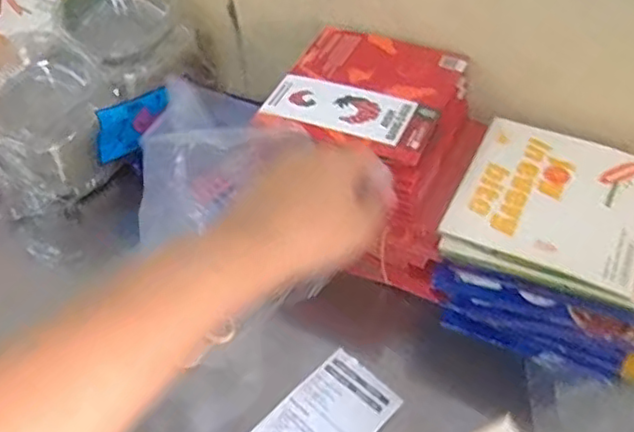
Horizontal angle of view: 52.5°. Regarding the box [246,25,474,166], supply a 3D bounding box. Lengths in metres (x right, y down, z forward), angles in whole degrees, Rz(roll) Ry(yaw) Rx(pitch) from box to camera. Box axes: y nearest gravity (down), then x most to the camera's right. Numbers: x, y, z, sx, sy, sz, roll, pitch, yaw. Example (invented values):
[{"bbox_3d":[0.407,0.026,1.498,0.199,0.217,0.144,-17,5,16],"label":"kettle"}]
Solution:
[{"bbox_3d":[0.046,-0.123,0.622,0.158,0.017,0.168,19,48,14],"label":"box"}]

